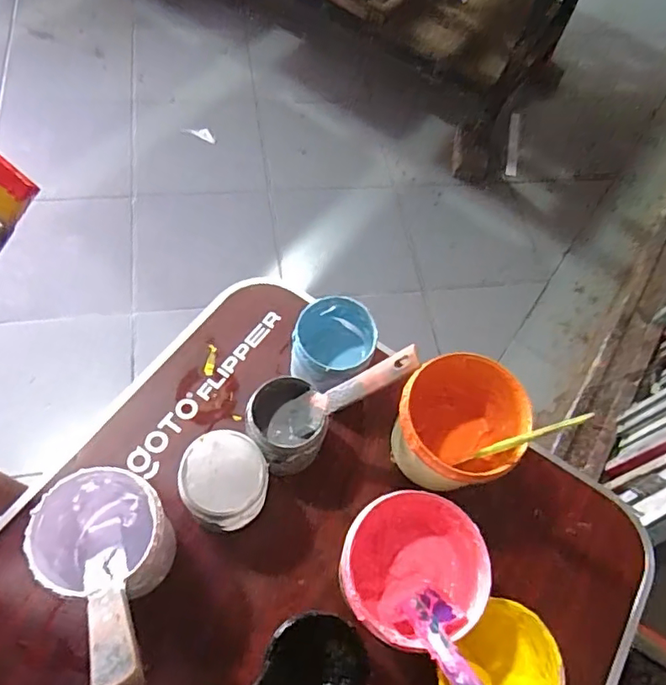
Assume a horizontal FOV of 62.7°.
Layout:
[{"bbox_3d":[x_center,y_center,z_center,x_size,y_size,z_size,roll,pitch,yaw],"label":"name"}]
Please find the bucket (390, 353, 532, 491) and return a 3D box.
[{"bbox_3d":[0.124,0.096,0.590,0.121,0.128,0.125,32,63,9],"label":"bucket"}]

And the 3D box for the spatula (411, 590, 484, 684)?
[{"bbox_3d":[0.094,0.242,0.419,0.032,0.176,0.010,-8,97,-9],"label":"spatula"}]

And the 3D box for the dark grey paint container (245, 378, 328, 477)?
[{"bbox_3d":[-0.056,0.091,0.582,0.082,0.086,0.089,-3,63,-9],"label":"dark grey paint container"}]

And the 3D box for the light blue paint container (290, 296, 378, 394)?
[{"bbox_3d":[-0.002,0.014,0.622,0.092,0.084,0.100,12,61,-2],"label":"light blue paint container"}]

